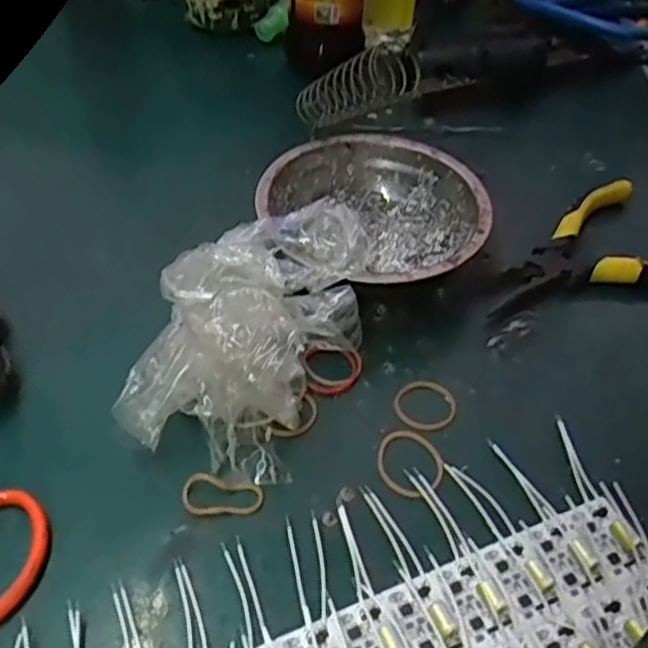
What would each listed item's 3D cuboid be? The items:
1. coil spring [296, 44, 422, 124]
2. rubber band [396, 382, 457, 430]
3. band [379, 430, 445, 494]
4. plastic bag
[{"bbox_3d":[0.014,-0.135,0.389,0.089,0.029,0.021,-6,32,46],"label":"coil spring"},{"bbox_3d":[0.049,0.039,0.334,0.029,0.004,0.028,2,47,-2],"label":"rubber band"},{"bbox_3d":[0.040,0.061,0.313,0.031,0.004,0.031,2,47,-2],"label":"band"},{"bbox_3d":[-0.033,-0.007,0.327,0.093,0.070,0.136,14,48,9],"label":"plastic bag"}]

